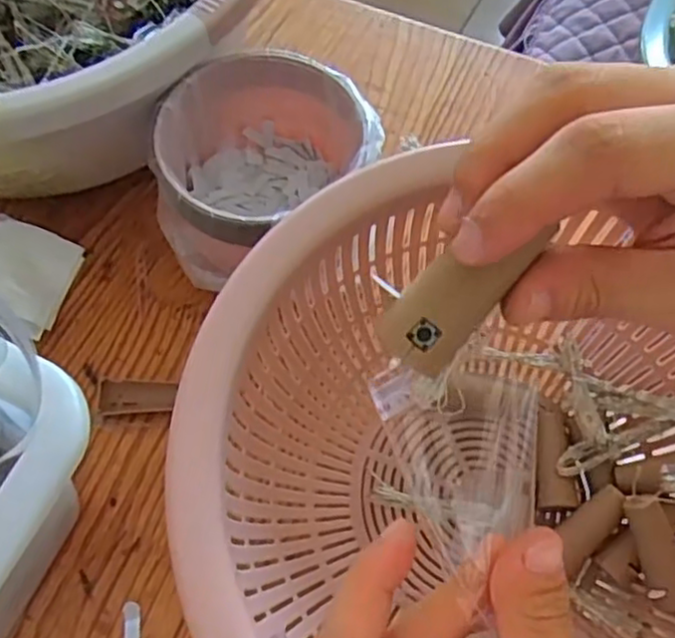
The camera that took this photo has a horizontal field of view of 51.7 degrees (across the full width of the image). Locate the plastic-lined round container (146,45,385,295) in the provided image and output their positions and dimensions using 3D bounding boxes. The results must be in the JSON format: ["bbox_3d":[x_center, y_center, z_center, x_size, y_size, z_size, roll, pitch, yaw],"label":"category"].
[{"bbox_3d":[-0.043,-0.079,0.408,0.117,0.083,0.123,19,65,8],"label":"plastic-lined round container"}]

